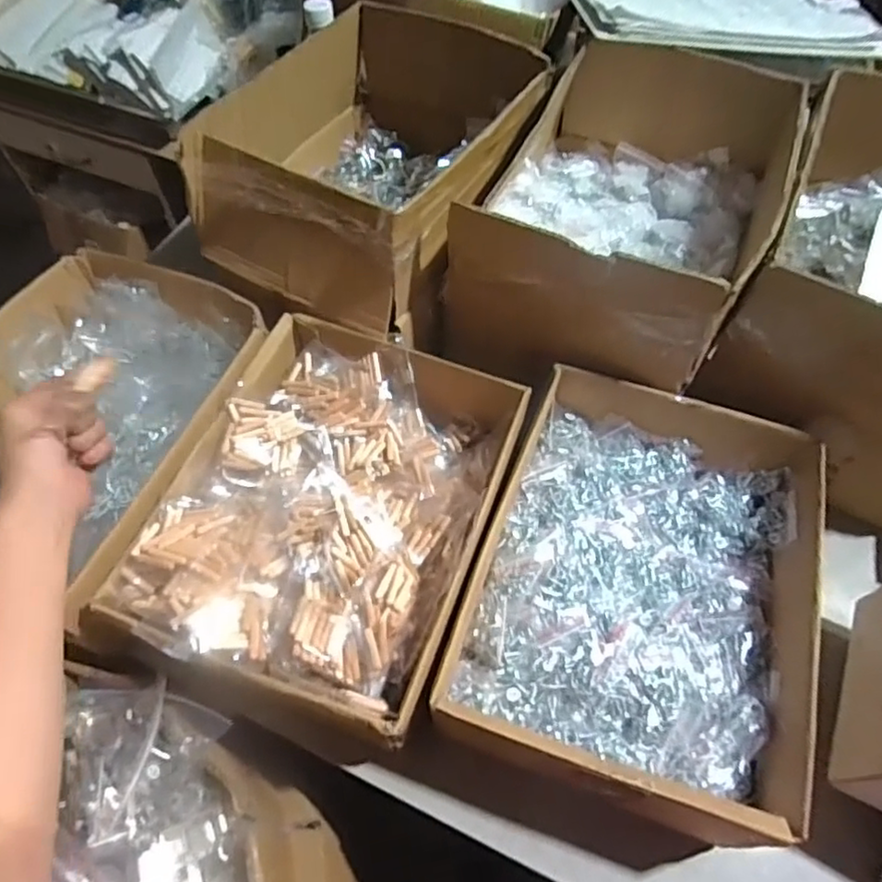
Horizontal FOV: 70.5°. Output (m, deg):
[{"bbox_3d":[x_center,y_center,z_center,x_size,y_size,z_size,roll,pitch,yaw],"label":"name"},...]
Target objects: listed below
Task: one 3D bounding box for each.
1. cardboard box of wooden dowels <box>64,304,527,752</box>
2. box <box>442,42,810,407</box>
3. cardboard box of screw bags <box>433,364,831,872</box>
[{"bbox_3d":[-0.088,0.050,0.539,0.254,0.118,0.344,17,64,12],"label":"cardboard box of wooden dowels"},{"bbox_3d":[0.185,-0.239,0.620,0.247,0.172,0.356,21,65,14],"label":"box"},{"bbox_3d":[0.162,0.119,0.514,0.242,0.114,0.333,19,64,13],"label":"cardboard box of screw bags"}]

